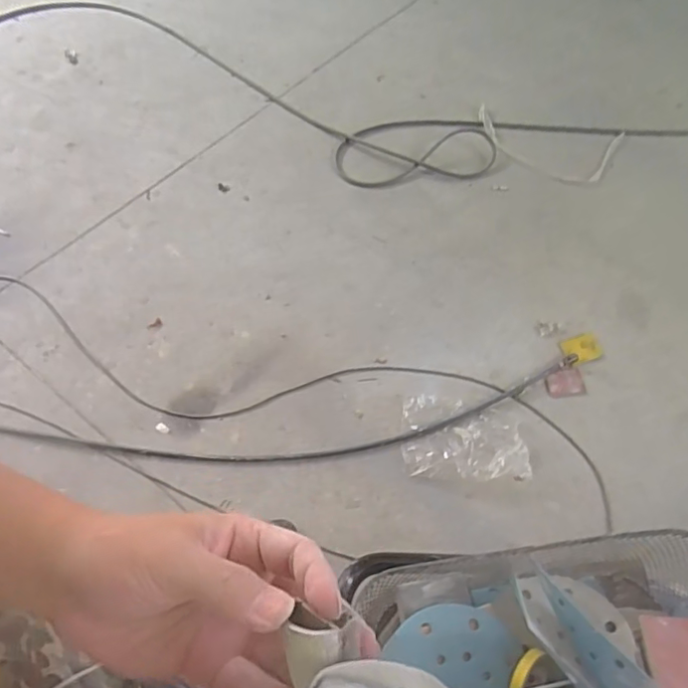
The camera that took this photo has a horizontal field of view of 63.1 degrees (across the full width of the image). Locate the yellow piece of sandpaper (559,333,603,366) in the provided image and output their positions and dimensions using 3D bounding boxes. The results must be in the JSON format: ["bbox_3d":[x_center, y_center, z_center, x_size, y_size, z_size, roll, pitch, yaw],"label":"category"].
[{"bbox_3d":[0.652,0.018,1.541,0.104,0.005,0.081,-15,69,-4],"label":"yellow piece of sandpaper"}]

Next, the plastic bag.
[{"bbox_3d":[0.299,0.225,1.398,0.301,0.056,0.217,3,61,2],"label":"plastic bag"}]

